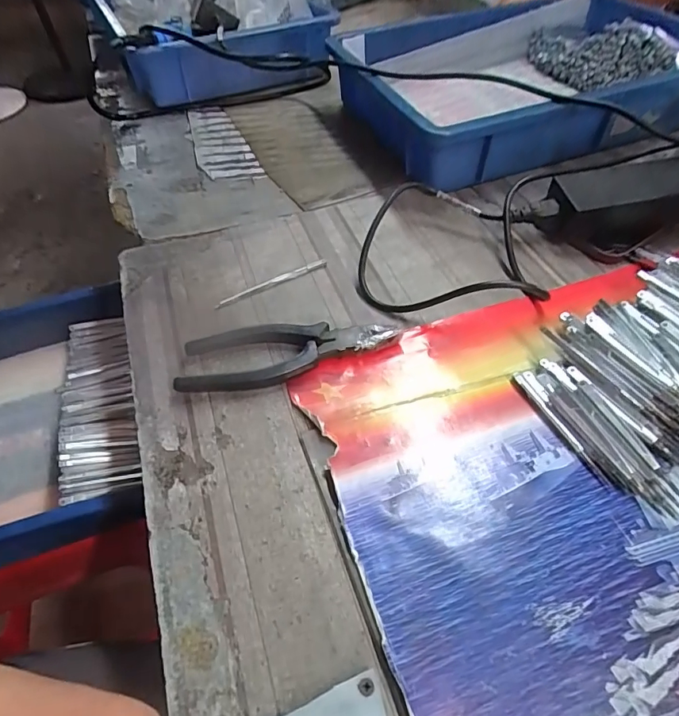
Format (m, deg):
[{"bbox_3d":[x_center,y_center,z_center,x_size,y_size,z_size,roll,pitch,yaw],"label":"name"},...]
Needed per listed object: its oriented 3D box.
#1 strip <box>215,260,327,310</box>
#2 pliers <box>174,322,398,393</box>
[{"bbox_3d":[-0.060,-0.067,0.417,0.108,0.006,0.008,-25,55,-18],"label":"strip"},{"bbox_3d":[-0.039,-0.002,0.353,0.157,0.016,0.050,-3,51,-1],"label":"pliers"}]

